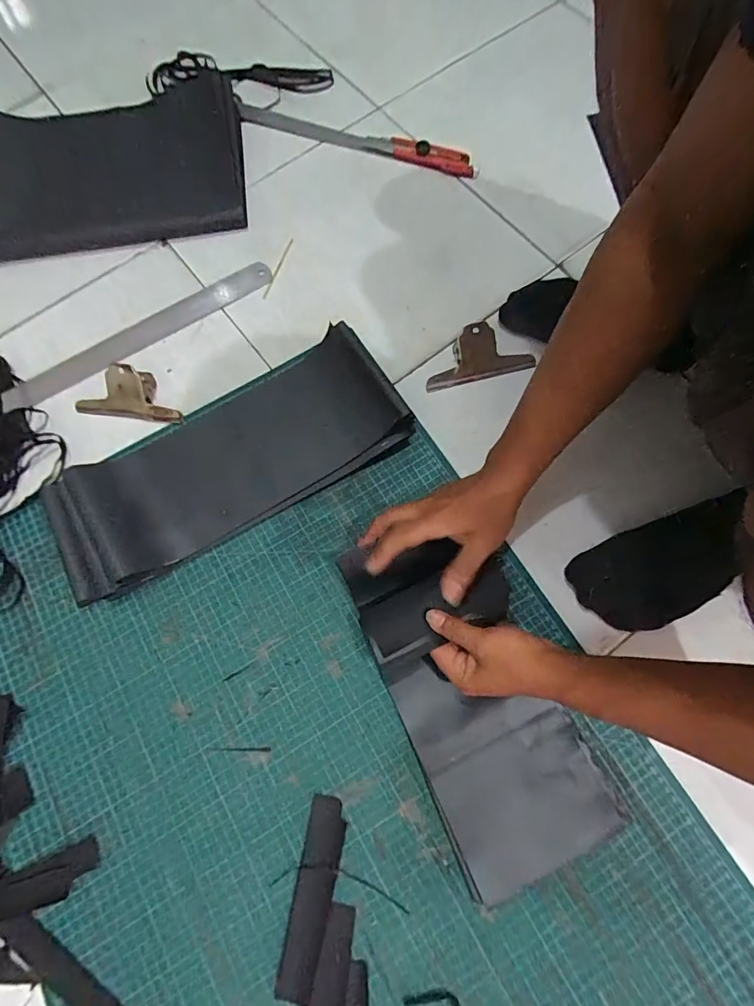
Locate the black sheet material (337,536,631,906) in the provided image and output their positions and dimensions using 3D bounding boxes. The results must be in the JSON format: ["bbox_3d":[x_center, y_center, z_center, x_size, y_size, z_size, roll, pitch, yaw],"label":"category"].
[{"bbox_3d":[0.097,0.185,0.462,0.171,0.060,0.345,-27,78,-6],"label":"black sheet material"}]

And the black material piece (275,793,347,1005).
[{"bbox_3d":[-0.060,0.369,0.431,0.036,0.004,0.164,11,74,5],"label":"black material piece"}]

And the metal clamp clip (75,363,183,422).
[{"bbox_3d":[-0.313,-0.145,0.572,0.135,0.043,0.065,7,73,4],"label":"metal clamp clip"}]

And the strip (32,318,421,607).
[{"bbox_3d":[-0.176,-0.049,0.539,0.413,0.044,0.160,-29,74,-7],"label":"strip"}]

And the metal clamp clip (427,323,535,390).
[{"bbox_3d":[0.120,-0.185,0.572,0.124,0.042,0.054,-12,73,-2],"label":"metal clamp clip"}]

